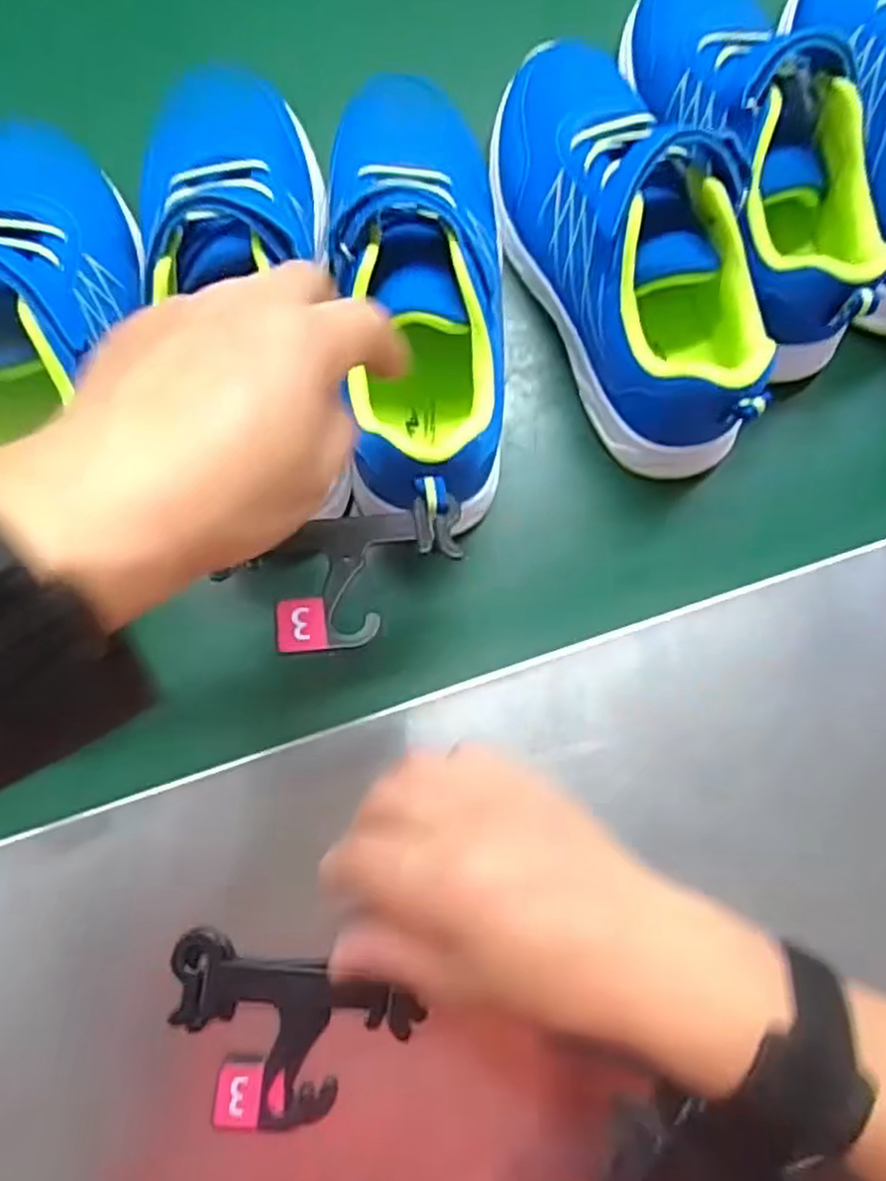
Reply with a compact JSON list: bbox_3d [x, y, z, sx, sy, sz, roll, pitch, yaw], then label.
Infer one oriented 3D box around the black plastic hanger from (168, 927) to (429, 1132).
[{"bbox_3d":[-0.067,0.189,0.315,0.103,0.013,0.064,16,82,1],"label":"black plastic hanger"}]

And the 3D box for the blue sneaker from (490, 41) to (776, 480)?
[{"bbox_3d":[0.092,-0.178,0.376,0.090,0.075,0.235,-25,84,-5],"label":"blue sneaker"}]

